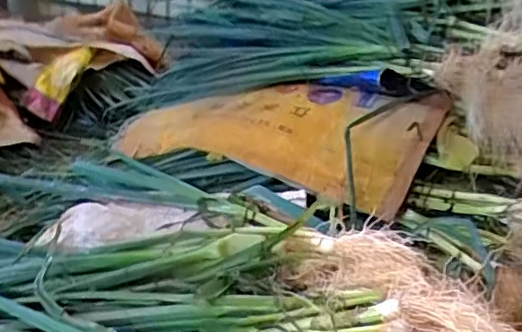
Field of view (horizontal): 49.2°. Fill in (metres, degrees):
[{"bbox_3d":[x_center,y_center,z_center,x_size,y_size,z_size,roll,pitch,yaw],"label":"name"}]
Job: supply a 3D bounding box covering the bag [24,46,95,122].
[{"bbox_3d":[-0.538,-0.235,1.547,0.046,0.235,0.093,31,-8,48],"label":"bag"}]

